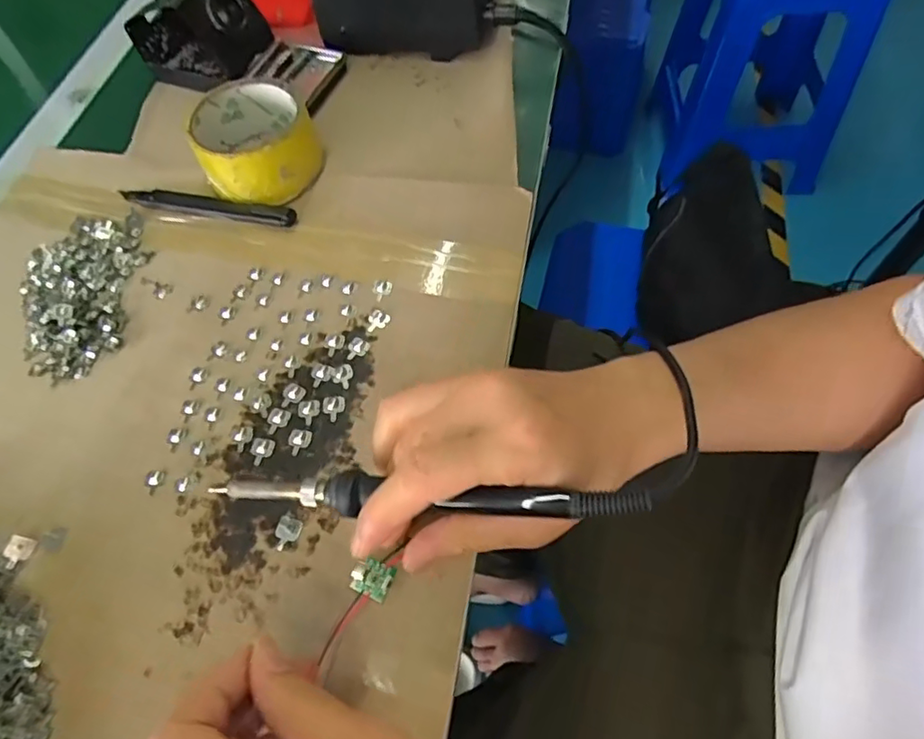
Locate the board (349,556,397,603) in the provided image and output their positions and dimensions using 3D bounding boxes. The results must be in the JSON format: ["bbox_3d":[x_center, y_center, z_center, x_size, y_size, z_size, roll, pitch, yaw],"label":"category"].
[{"bbox_3d":[-0.046,0.105,0.294,0.020,0.004,0.017,18,63,14],"label":"board"}]

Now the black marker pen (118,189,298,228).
[{"bbox_3d":[-0.186,-0.120,0.422,0.138,0.009,0.018,11,61,10],"label":"black marker pen"}]

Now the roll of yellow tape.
[{"bbox_3d":[-0.150,-0.167,0.426,0.083,0.044,0.088,-2,60,3],"label":"roll of yellow tape"}]

